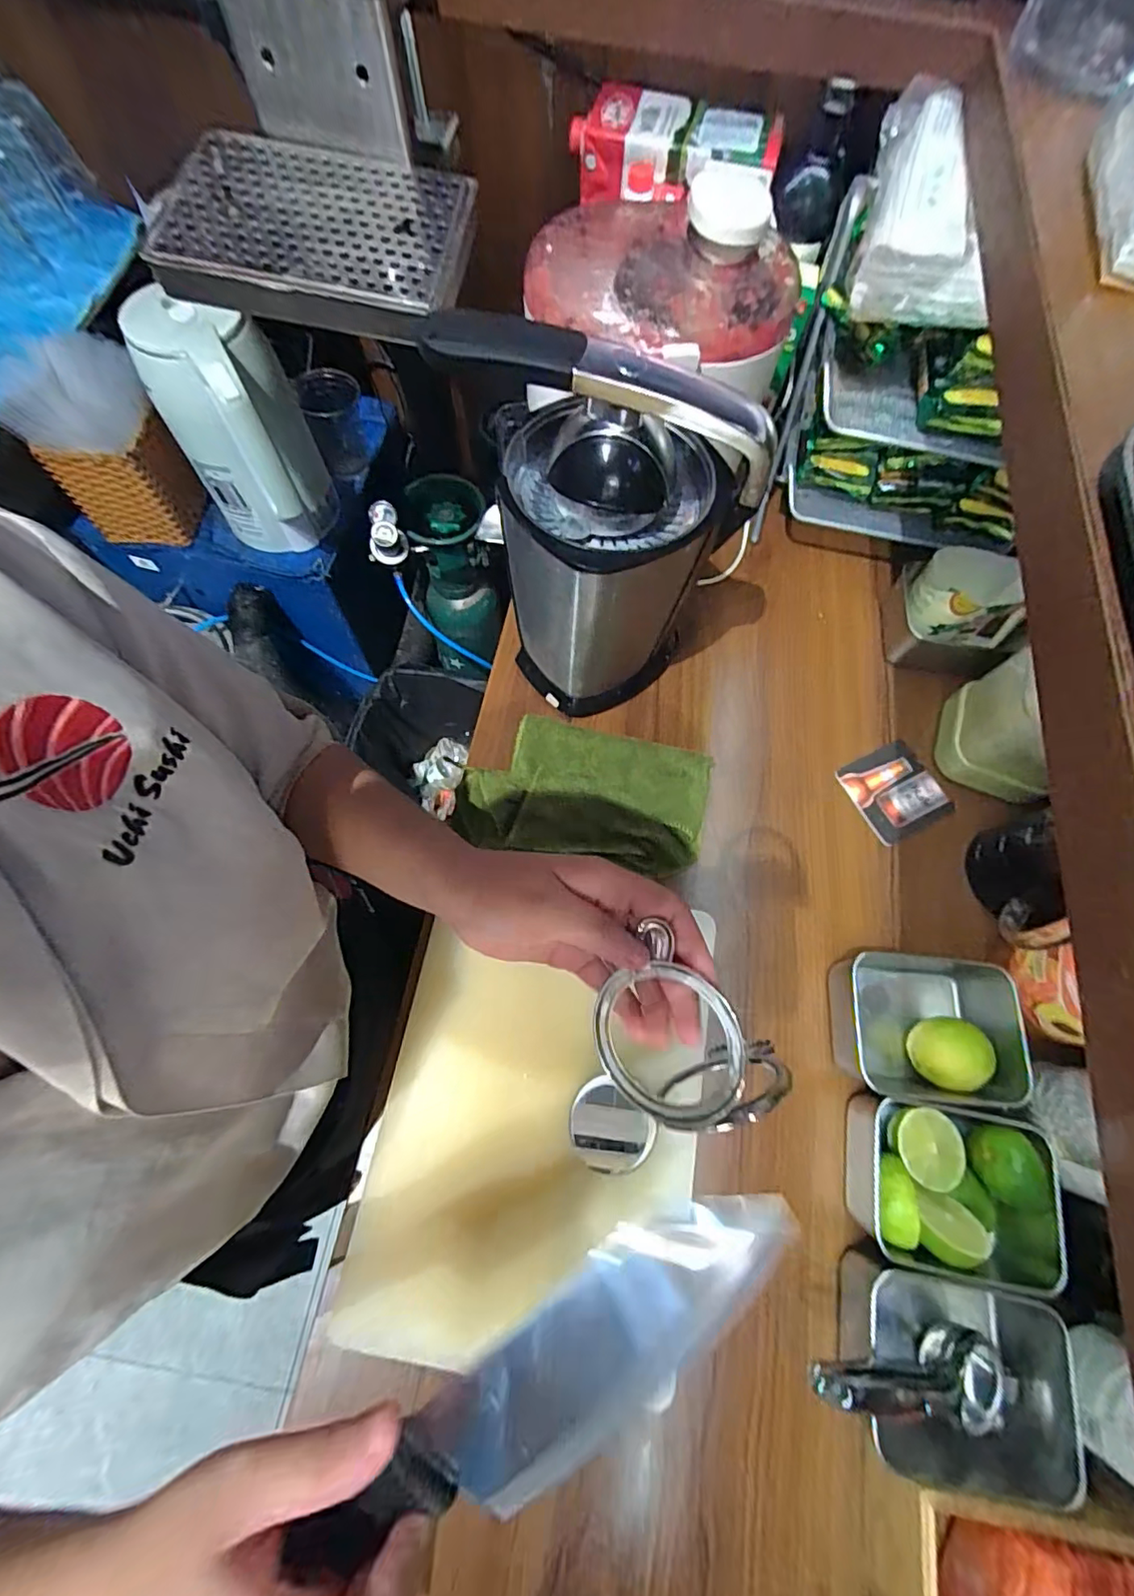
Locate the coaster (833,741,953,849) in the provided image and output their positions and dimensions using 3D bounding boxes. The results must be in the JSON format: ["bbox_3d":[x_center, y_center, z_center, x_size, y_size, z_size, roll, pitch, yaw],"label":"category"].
[{"bbox_3d":[0.335,-0.007,0.544,0.095,0.004,0.088,-24,73,-11],"label":"coaster"}]

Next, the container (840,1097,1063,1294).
[{"bbox_3d":[0.292,0.291,0.411,0.131,0.055,0.108,9,70,0],"label":"container"}]

